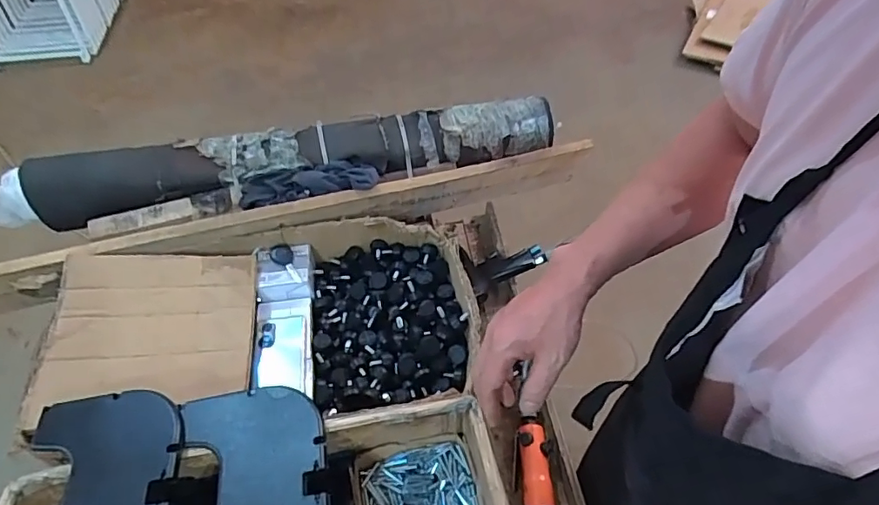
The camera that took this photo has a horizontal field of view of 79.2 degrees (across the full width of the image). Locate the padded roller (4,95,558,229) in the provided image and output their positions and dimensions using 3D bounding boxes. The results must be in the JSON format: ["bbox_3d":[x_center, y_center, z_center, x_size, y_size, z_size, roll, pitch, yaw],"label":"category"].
[{"bbox_3d":[-0.251,-0.160,0.942,0.919,0.091,0.114,-7,50,-6],"label":"padded roller"}]

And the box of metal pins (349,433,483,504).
[{"bbox_3d":[-0.025,0.316,0.660,0.148,0.053,0.150,-11,51,-9],"label":"box of metal pins"}]

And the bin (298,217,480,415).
[{"bbox_3d":[-0.078,0.078,0.808,0.238,0.088,0.297,-7,50,-6],"label":"bin"}]

